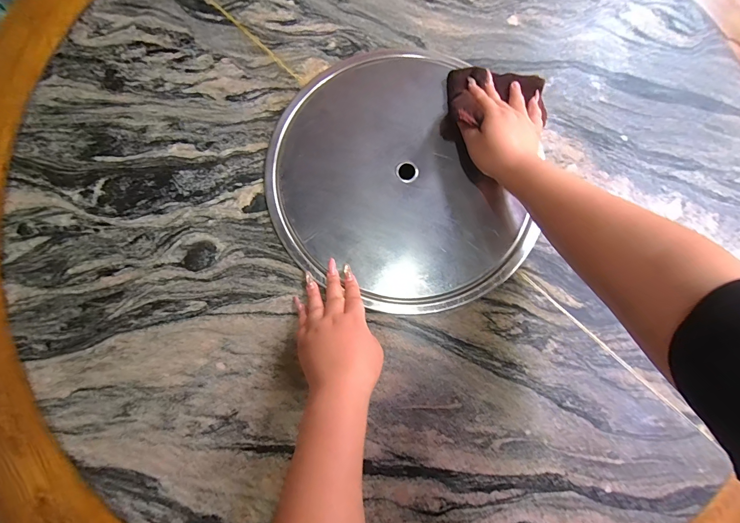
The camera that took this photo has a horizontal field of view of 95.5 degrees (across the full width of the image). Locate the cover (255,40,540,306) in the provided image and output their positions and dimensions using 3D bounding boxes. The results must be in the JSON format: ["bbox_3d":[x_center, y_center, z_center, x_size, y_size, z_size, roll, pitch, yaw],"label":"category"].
[{"bbox_3d":[0.048,-0.126,0.471,0.365,0.017,0.368,0,79,0],"label":"cover"}]

